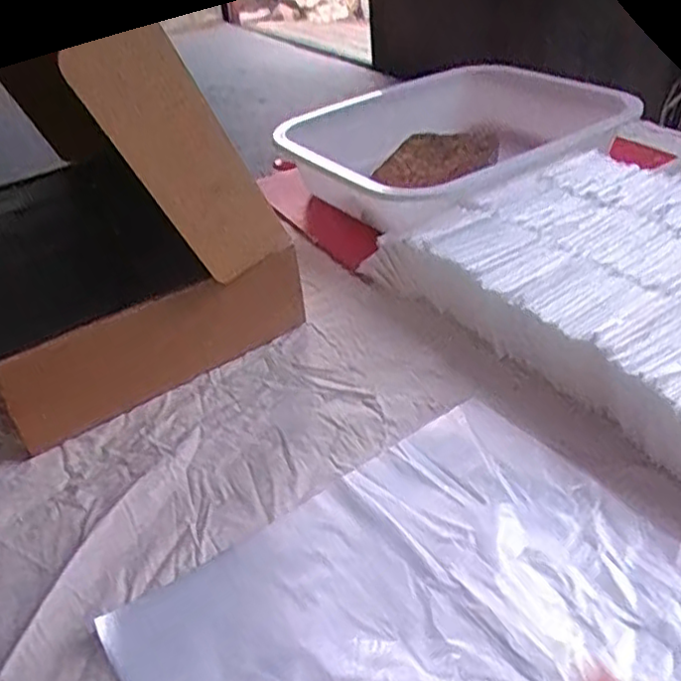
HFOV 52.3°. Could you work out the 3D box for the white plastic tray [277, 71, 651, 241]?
[{"bbox_3d":[0.144,-0.241,0.847,0.406,0.077,0.306,-26,41,-24],"label":"white plastic tray"}]

